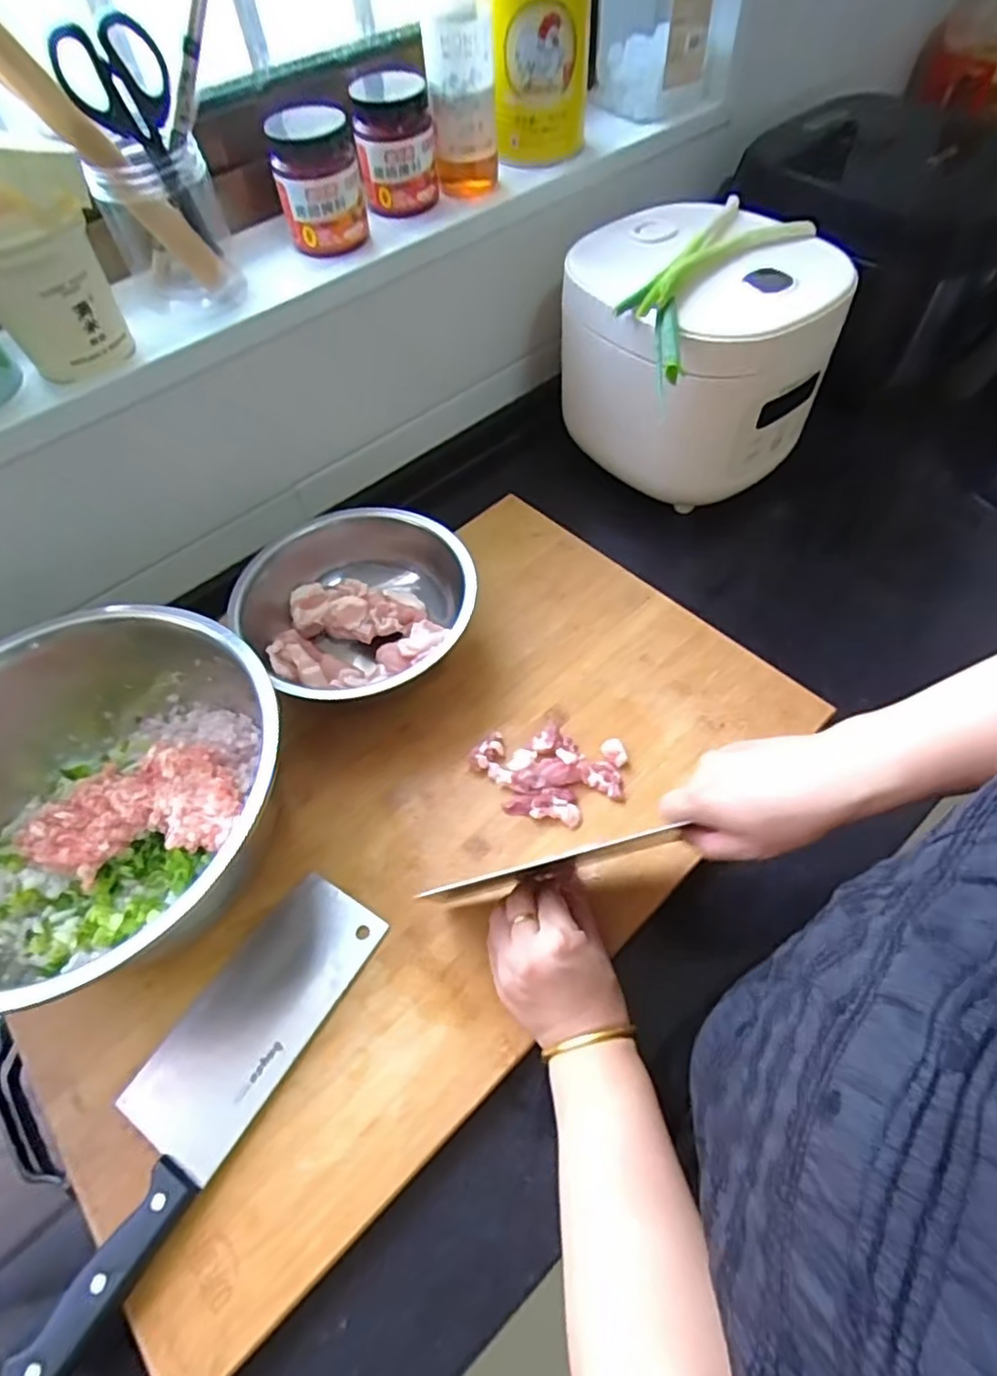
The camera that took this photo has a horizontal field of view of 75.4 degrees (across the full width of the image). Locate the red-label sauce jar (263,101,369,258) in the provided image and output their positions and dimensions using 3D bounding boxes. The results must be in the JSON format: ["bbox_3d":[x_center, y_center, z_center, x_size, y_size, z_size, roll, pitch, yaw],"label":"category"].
[{"bbox_3d":[-0.151,-0.426,0.542,0.070,0.084,0.070,-2,56,3],"label":"red-label sauce jar"}]

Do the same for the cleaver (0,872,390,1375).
[{"bbox_3d":[-0.186,0.249,0.403,0.077,0.019,0.278,27,64,20],"label":"cleaver"}]

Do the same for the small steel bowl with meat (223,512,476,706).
[{"bbox_3d":[-0.122,-0.074,0.577,0.188,0.064,0.186,-2,57,3],"label":"small steel bowl with meat"}]

